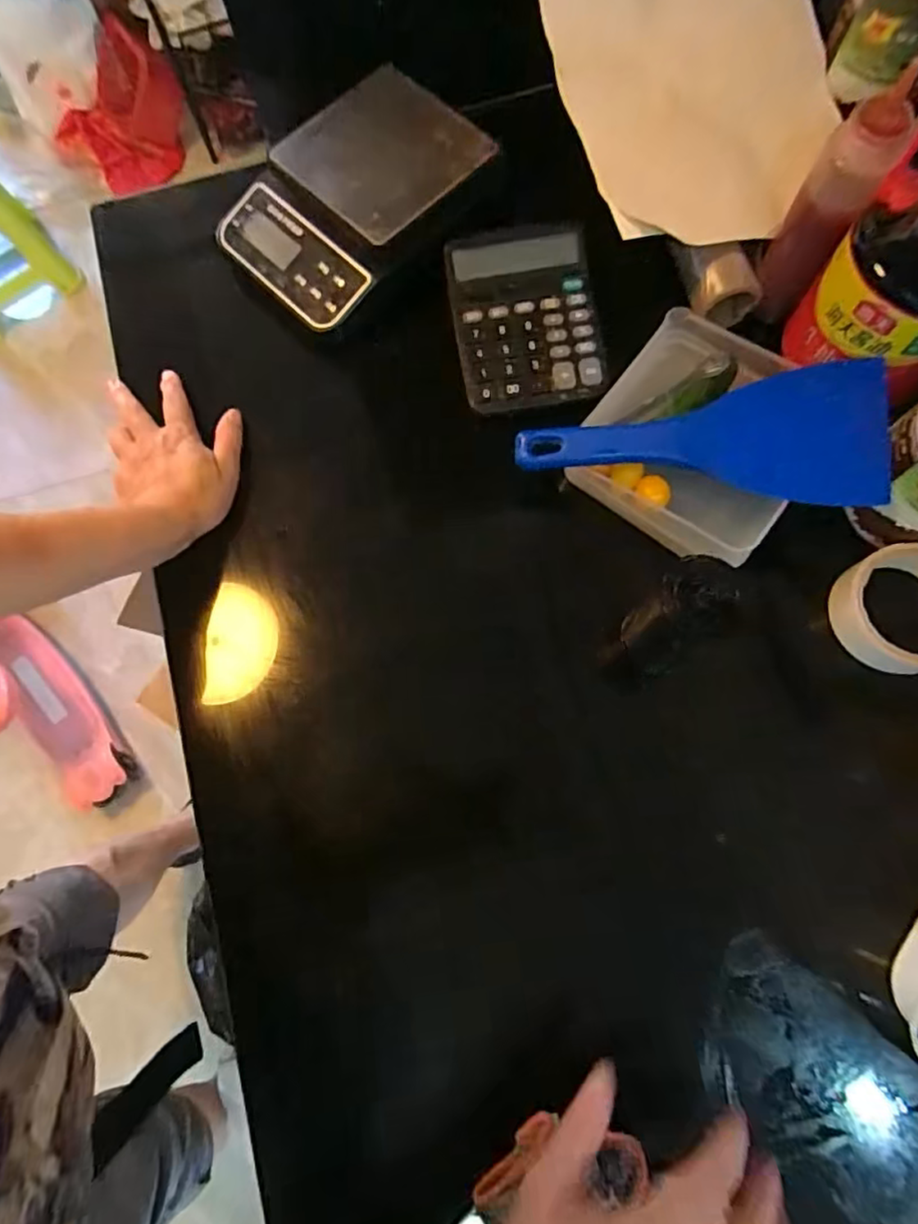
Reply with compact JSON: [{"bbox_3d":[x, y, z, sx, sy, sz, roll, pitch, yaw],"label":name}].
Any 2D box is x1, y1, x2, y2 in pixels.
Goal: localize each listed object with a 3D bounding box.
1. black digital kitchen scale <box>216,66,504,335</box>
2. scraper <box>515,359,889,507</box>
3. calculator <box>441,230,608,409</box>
[{"bbox_3d":[-0.085,-0.353,0.520,0.215,0.045,0.143,-43,77,-10],"label":"black digital kitchen scale"},{"bbox_3d":[0.163,-0.118,0.431,0.238,0.012,0.091,0,85,12],"label":"scraper"},{"bbox_3d":[0.054,-0.239,0.504,0.113,0.036,0.141,-9,74,-1],"label":"calculator"}]

